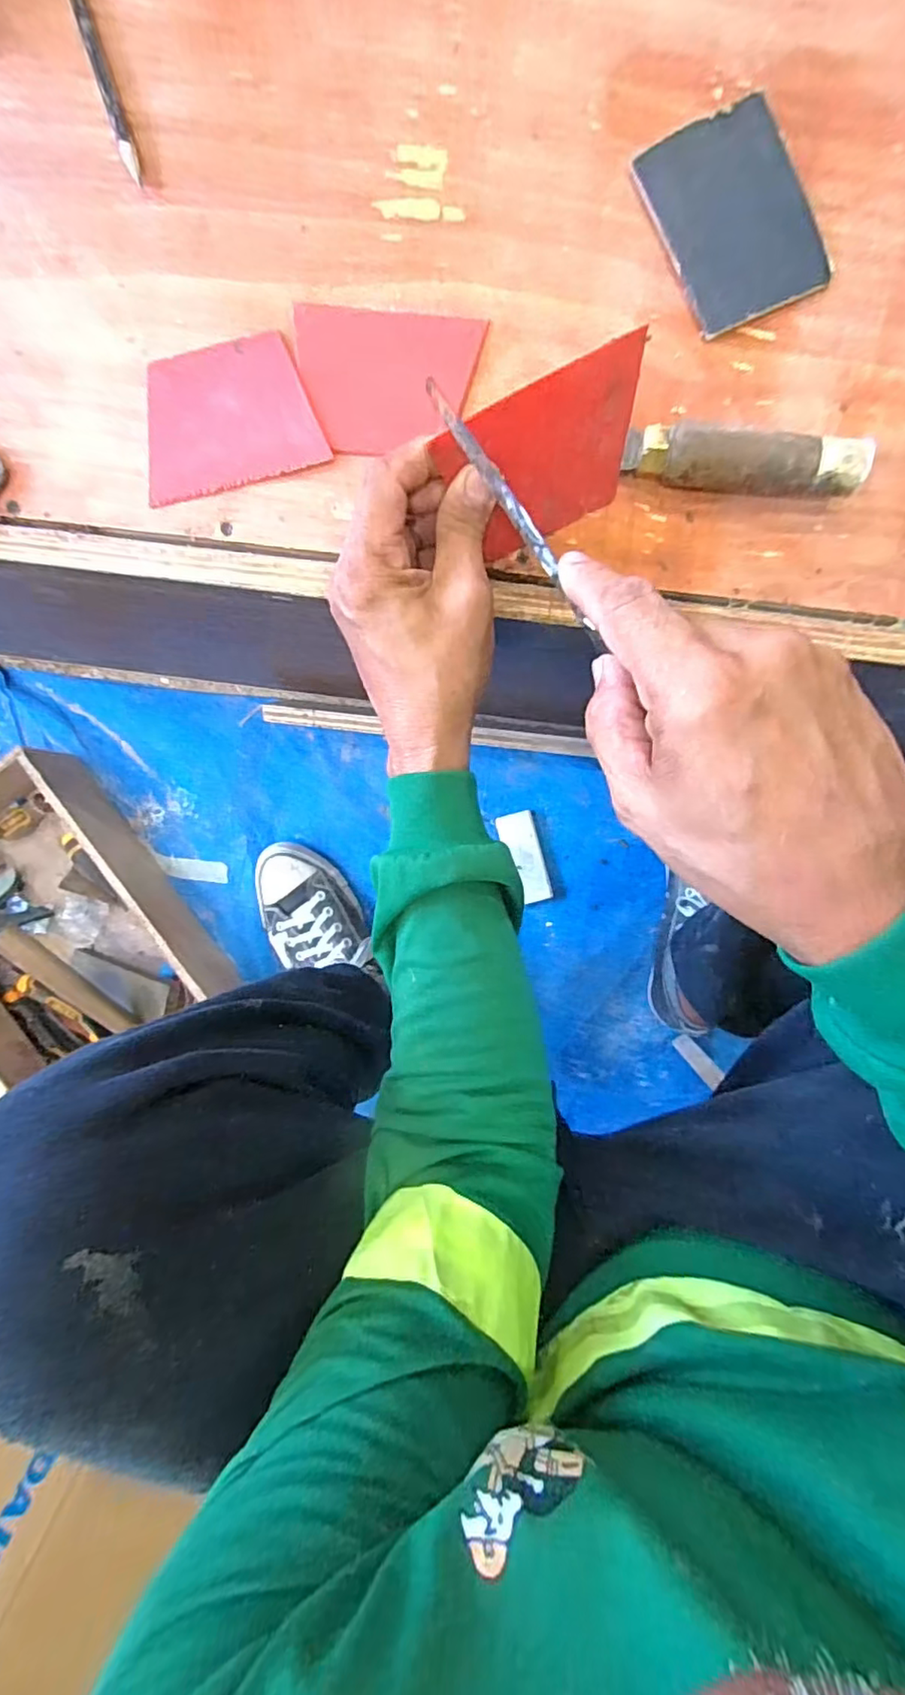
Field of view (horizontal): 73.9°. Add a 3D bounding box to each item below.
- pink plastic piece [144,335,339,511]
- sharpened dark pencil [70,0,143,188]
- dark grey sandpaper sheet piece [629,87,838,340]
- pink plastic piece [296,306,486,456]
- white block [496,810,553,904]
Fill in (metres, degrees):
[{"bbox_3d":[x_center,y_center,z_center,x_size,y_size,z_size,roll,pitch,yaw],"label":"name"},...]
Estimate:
[{"bbox_3d":[-0.132,-0.251,0.350,0.103,0.005,0.080,-13,92,6],"label":"pink plastic piece"},{"bbox_3d":[-0.199,-0.436,0.340,0.011,0.007,0.115,-17,93,3],"label":"sharpened dark pencil"},{"bbox_3d":[0.156,-0.348,0.333,0.077,0.005,0.107,-23,92,3],"label":"dark grey sandpaper sheet piece"},{"bbox_3d":[-0.038,-0.269,0.348,0.103,0.004,0.079,4,92,-1],"label":"pink plastic piece"},{"bbox_3d":[0.084,0.012,0.687,0.041,0.020,0.105,-18,93,3],"label":"white block"}]

